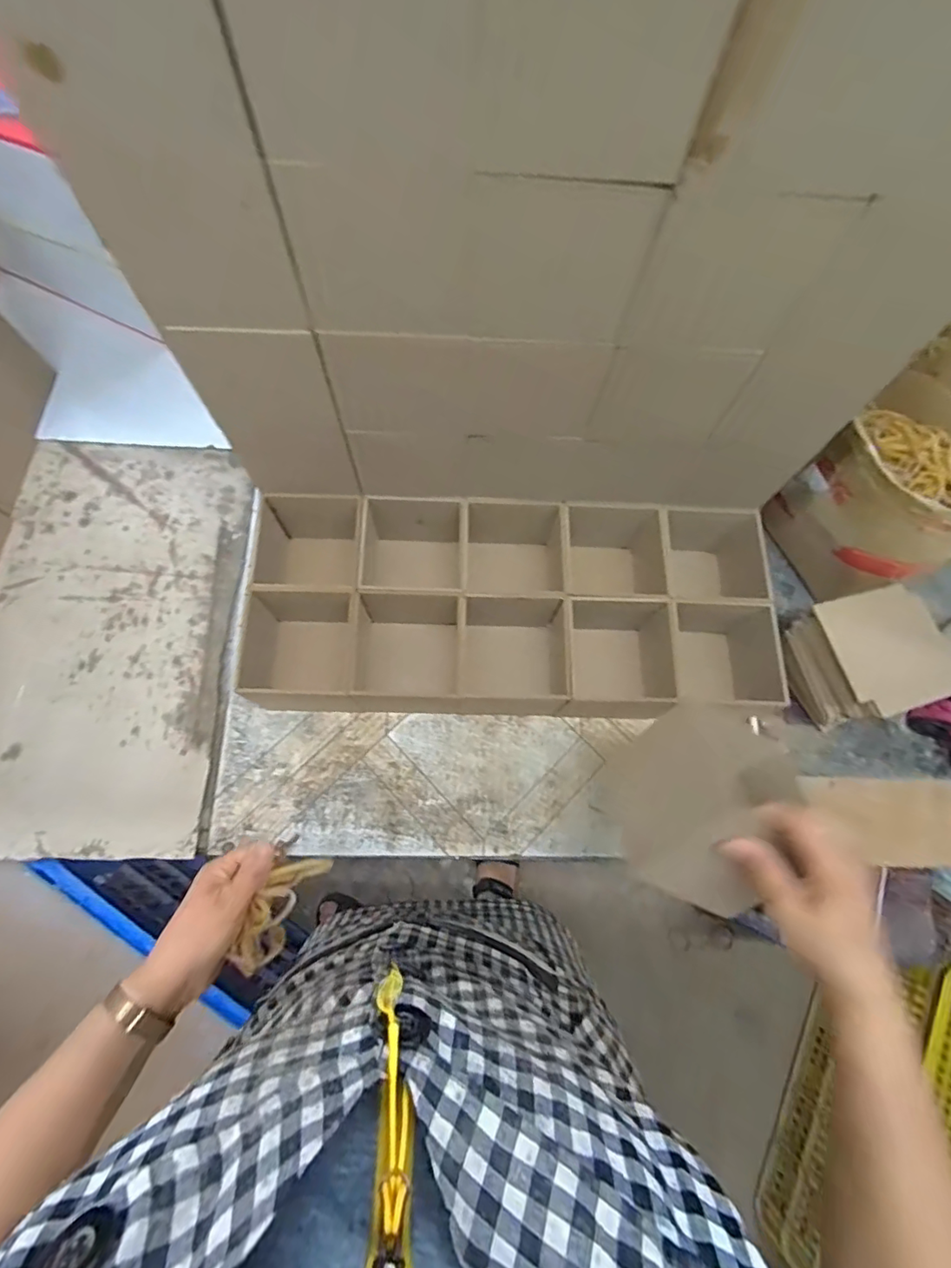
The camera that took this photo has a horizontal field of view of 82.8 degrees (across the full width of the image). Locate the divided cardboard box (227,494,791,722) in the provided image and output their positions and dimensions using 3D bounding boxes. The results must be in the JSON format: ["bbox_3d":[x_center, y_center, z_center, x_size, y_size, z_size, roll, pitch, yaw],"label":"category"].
[{"bbox_3d":[0.022,-0.026,0.616,0.571,0.121,0.235,2,73,-2],"label":"divided cardboard box"}]

